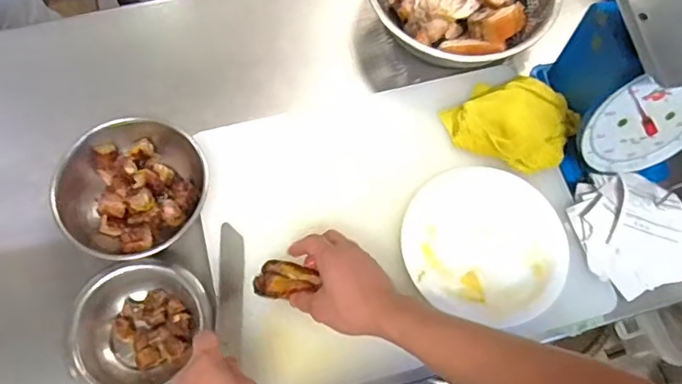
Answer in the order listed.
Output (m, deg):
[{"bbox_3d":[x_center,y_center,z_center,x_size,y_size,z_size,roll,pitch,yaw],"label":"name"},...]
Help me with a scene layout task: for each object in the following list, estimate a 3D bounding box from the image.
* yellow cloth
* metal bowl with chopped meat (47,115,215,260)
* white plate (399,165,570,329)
[{"bbox_3d":[0.216,-0.096,0.708,0.151,0.041,0.118,24,68,8],"label":"yellow cloth"},{"bbox_3d":[-0.242,-0.004,0.670,0.167,0.066,0.167,1,67,-2],"label":"metal bowl with chopped meat"},{"bbox_3d":[0.167,0.057,0.661,0.187,0.011,0.179,1,67,-2],"label":"white plate"}]

